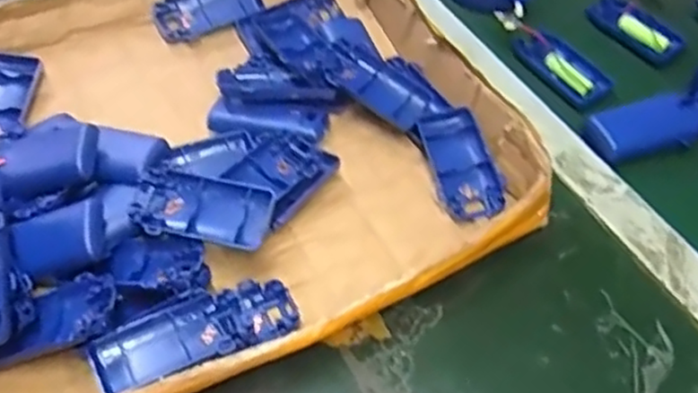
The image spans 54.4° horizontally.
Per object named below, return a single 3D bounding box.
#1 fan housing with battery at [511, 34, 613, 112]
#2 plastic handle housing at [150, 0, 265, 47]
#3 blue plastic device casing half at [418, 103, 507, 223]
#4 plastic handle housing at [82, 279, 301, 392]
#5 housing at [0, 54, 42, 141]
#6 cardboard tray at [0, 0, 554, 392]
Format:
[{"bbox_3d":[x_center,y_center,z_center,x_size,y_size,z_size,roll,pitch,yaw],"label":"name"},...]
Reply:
[{"bbox_3d":[0.193,-0.115,0.614,0.037,0.019,0.093,-28,58,-21],"label":"fan housing with battery"},{"bbox_3d":[-0.128,-0.171,0.621,0.095,0.022,0.047,-25,83,-14],"label":"plastic handle housing"},{"bbox_3d":[0.085,-0.025,0.520,0.045,0.017,0.094,-10,54,-10],"label":"blue plastic device casing half"},{"bbox_3d":[-0.095,0.088,0.427,0.125,0.030,0.047,-23,57,-18],"label":"plastic handle housing"},{"bbox_3d":[-0.277,-0.075,0.542,0.042,0.025,0.089,3,52,0],"label":"housing"},{"bbox_3d":[-0.107,-0.048,0.505,0.408,0.057,0.373,-22,56,-18],"label":"cardboard tray"}]

